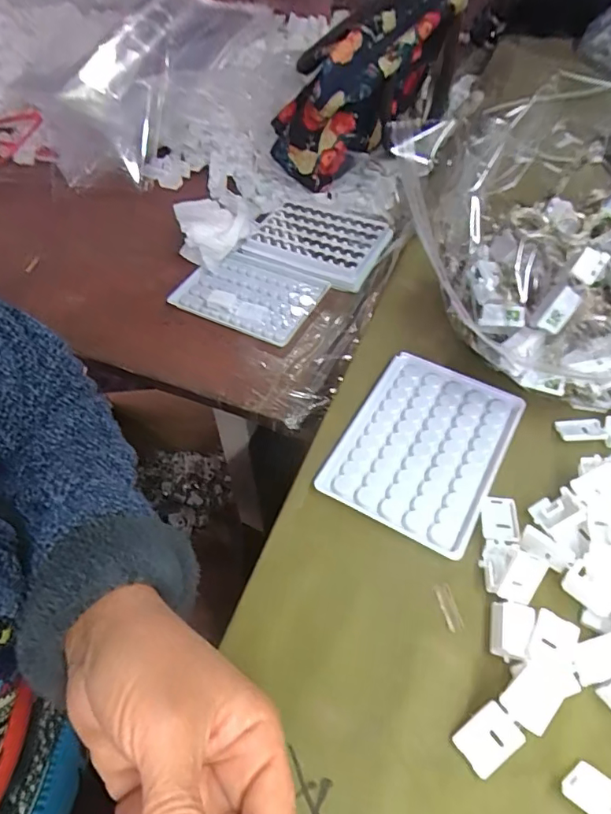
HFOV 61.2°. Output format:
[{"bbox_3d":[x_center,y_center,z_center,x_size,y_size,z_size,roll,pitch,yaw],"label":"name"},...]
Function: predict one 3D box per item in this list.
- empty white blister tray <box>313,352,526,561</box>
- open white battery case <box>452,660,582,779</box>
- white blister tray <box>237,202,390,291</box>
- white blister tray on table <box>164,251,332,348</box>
[{"bbox_3d":[0.077,0.023,0.334,0.093,0.009,0.125,23,56,21],"label":"empty white blister tray"},{"bbox_3d":[0.099,0.140,0.239,0.064,0.017,0.022,-31,55,-20],"label":"open white battery case"},{"bbox_3d":[0.014,-0.166,0.520,0.126,0.019,0.089,24,57,19],"label":"white blister tray"},{"bbox_3d":[-0.055,-0.108,0.493,0.129,0.013,0.085,22,57,18],"label":"white blister tray on table"}]

